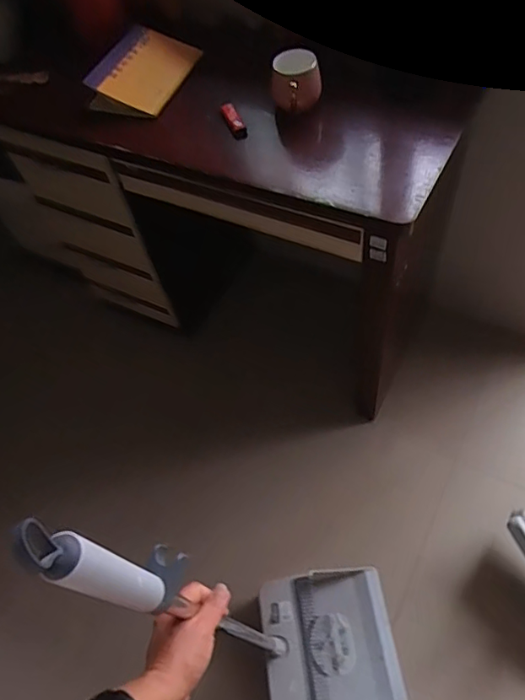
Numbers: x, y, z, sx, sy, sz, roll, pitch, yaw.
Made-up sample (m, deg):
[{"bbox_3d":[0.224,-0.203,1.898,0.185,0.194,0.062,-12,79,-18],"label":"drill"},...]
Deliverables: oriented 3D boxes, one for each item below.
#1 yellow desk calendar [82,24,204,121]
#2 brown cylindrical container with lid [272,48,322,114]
[{"bbox_3d":[-0.224,-0.524,0.984,0.149,0.055,0.220,15,56,16],"label":"yellow desk calendar"},{"bbox_3d":[0.056,-0.434,0.852,0.076,0.082,0.081,-3,53,3],"label":"brown cylindrical container with lid"}]

